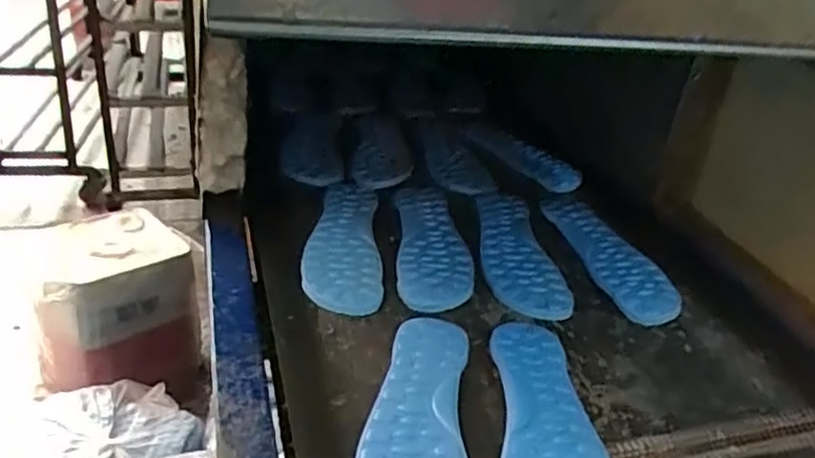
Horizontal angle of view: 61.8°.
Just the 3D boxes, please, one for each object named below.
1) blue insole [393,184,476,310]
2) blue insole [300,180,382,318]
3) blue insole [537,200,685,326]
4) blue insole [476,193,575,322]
[{"bbox_3d":[0.027,0.012,0.775,0.080,0.009,0.253,3,30,-5],"label":"blue insole"},{"bbox_3d":[-0.072,0.009,0.759,0.079,0.020,0.250,3,30,-6],"label":"blue insole"},{"bbox_3d":[0.234,0.022,0.805,0.086,0.013,0.264,-2,31,-14],"label":"blue insole"},{"bbox_3d":[0.122,0.011,0.793,0.084,0.013,0.267,3,30,-5],"label":"blue insole"}]

